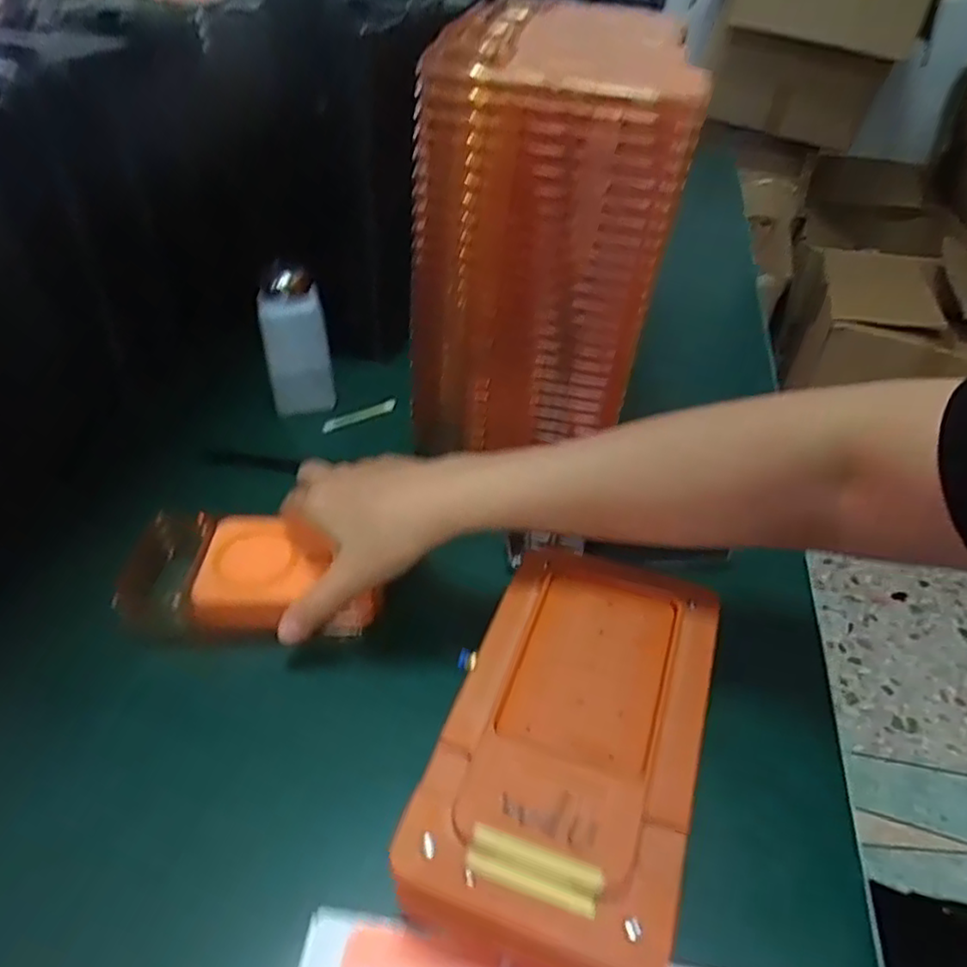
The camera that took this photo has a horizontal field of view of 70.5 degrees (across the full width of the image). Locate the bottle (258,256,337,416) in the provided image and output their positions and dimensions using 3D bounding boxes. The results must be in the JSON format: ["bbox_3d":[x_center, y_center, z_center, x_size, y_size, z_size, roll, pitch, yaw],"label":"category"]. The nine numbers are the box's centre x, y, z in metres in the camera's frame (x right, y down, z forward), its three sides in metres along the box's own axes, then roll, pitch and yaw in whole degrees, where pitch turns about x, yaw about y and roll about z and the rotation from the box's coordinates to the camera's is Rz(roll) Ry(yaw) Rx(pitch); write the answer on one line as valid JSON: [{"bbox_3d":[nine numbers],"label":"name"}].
[{"bbox_3d":[-0.163,-0.126,0.602,0.057,0.119,0.050,-9,42,-13],"label":"bottle"}]

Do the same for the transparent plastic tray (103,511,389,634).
[{"bbox_3d":[-0.148,0.060,0.454,0.154,0.044,0.080,2,38,-3],"label":"transparent plastic tray"}]

